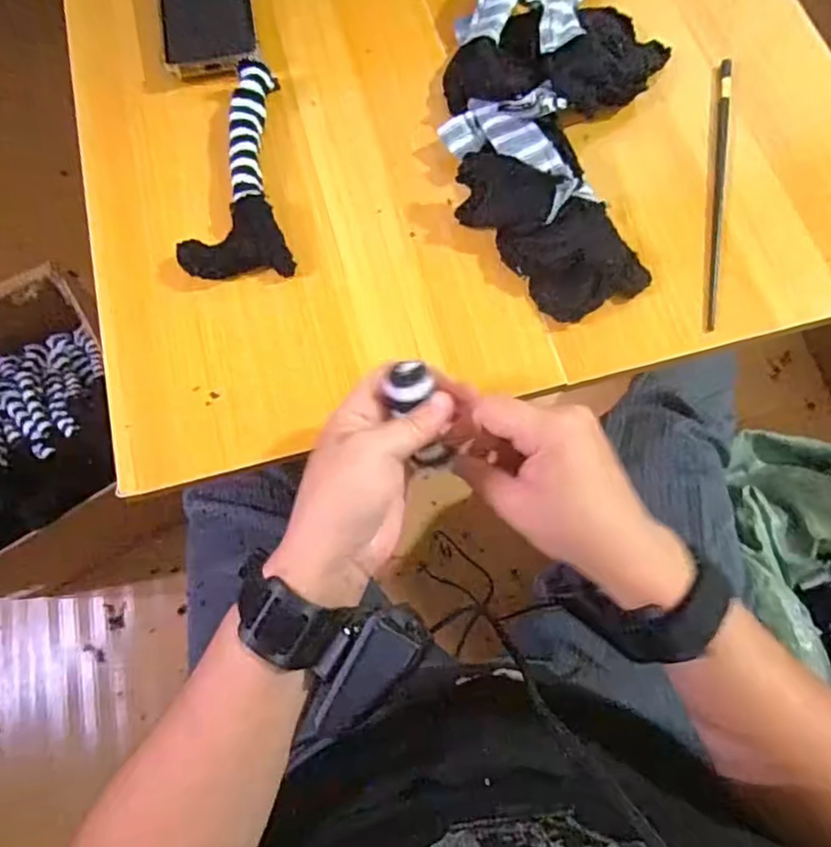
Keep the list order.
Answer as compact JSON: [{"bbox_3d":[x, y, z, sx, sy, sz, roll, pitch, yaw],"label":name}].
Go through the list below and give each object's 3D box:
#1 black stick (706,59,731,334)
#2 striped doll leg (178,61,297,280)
[{"bbox_3d":[0.224,-0.175,0.451,0.007,0.009,0.233,10,72,4],"label":"black stick"},{"bbox_3d":[-0.136,-0.187,0.450,0.074,0.026,0.169,-8,72,-1],"label":"striped doll leg"}]

